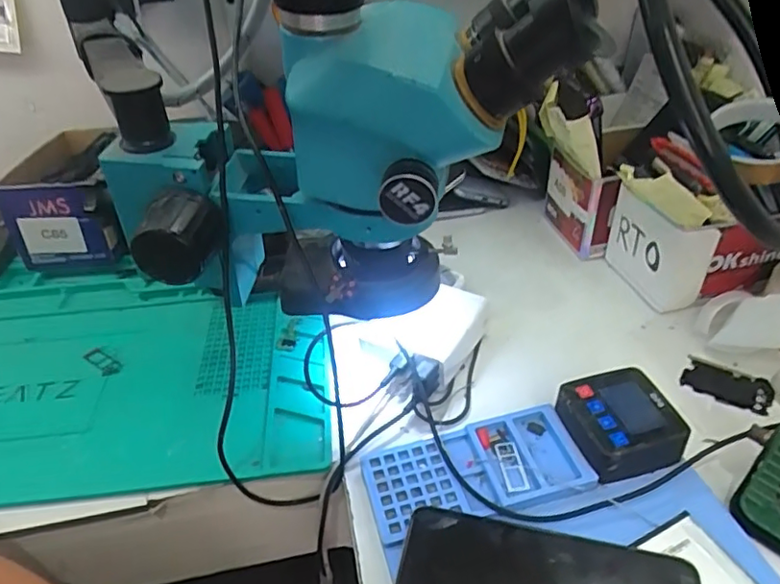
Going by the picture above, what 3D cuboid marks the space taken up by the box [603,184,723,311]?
[{"bbox_3d":[0.249,-0.040,0.555,0.038,0.091,0.093,-13,39,-12],"label":"box"}]

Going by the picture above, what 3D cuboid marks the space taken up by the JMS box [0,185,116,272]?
[{"bbox_3d":[-0.339,-0.063,0.600,0.112,0.099,0.021,1,38,6],"label":"JMS box"}]

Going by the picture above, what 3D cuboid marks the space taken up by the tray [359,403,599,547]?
[{"bbox_3d":[0.059,0.126,0.412,0.149,0.017,0.070,-11,39,-9],"label":"tray"}]

